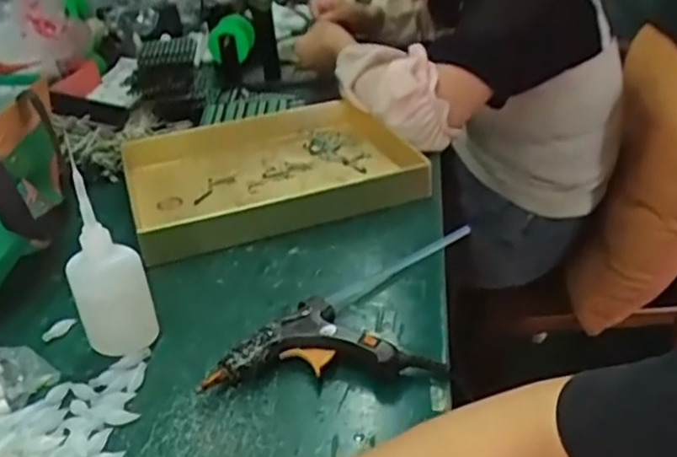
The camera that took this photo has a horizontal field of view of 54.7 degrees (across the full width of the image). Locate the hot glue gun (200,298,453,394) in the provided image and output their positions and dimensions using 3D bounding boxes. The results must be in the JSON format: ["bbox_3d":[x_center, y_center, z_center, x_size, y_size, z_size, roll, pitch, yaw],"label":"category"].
[{"bbox_3d":[-0.011,0.087,0.502,0.171,0.027,0.074,-4,29,1],"label":"hot glue gun"}]

